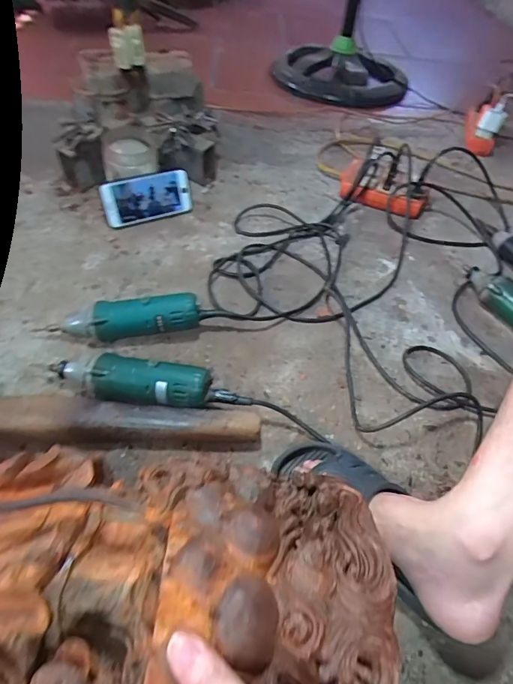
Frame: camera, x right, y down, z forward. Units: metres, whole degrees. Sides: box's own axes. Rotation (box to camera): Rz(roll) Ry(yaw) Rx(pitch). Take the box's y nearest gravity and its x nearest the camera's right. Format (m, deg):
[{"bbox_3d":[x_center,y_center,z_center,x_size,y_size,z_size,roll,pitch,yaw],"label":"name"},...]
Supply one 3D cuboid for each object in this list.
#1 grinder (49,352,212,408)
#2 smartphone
[{"bbox_3d":[-0.163,0.051,0.542,0.209,0.058,0.058,7,50,1],"label":"grinder"},{"bbox_3d":[-0.196,-0.263,0.777,0.159,0.077,0.015,-19,30,-22],"label":"smartphone"}]

